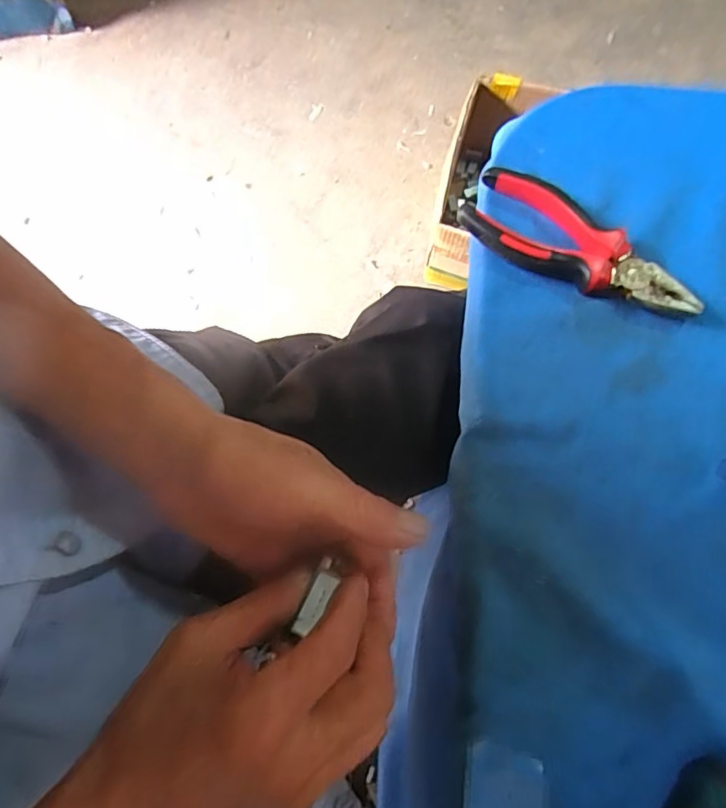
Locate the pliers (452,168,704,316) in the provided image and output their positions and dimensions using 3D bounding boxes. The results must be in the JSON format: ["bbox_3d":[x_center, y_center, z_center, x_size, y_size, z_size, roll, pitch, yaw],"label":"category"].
[{"bbox_3d":[0.140,-0.102,0.346,0.154,0.021,0.051,28,79,5],"label":"pliers"}]

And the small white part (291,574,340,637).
[{"bbox_3d":[-0.024,0.100,0.266,0.011,0.004,0.032,29,63,6],"label":"small white part"}]

